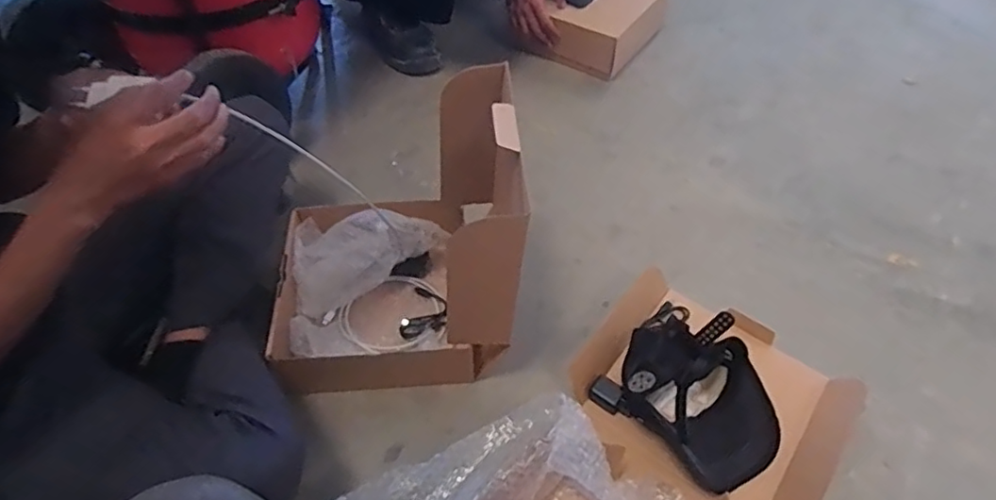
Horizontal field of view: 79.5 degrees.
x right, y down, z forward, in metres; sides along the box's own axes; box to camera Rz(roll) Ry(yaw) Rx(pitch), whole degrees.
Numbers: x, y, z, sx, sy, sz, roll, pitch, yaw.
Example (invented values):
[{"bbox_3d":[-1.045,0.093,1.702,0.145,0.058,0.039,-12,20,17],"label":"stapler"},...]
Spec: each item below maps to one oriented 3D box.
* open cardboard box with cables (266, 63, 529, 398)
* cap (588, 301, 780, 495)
[{"bbox_3d":[-0.138,-0.003,0.795,0.333,0.350,0.270,-5,52,-1],"label":"open cardboard box with cables"},{"bbox_3d":[0.263,0.161,0.755,0.221,0.160,0.189,34,61,26],"label":"cap"}]

